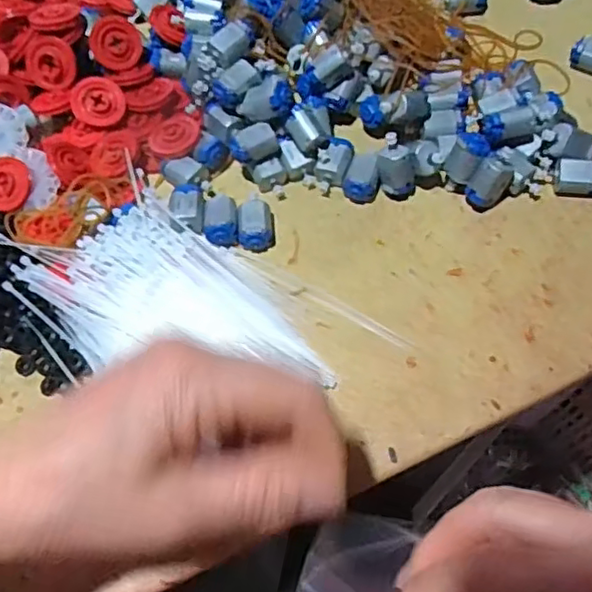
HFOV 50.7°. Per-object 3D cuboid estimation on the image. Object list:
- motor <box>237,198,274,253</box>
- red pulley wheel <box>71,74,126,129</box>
[{"bbox_3d":[-0.024,-0.042,0.367,0.019,0.015,0.028,-1,64,2],"label":"motor"},{"bbox_3d":[-0.125,-0.123,0.398,0.032,0.004,0.030,-1,96,-14],"label":"red pulley wheel"}]

